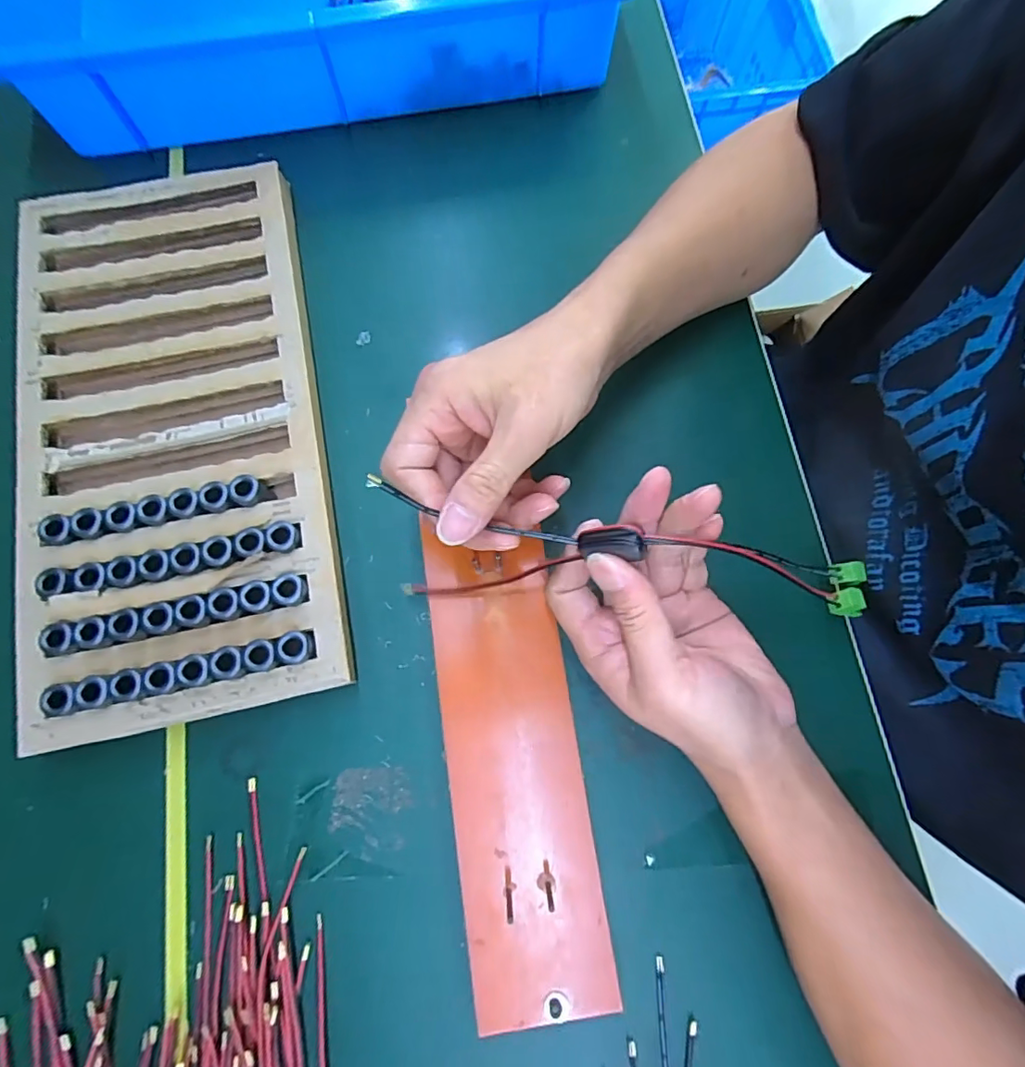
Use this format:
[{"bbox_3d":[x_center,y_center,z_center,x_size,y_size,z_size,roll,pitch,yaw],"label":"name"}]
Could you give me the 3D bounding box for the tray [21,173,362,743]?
[{"bbox_3d":[-0.207,-0.066,0.332,0.173,0.032,0.346,-11,76,-4],"label":"tray"}]

